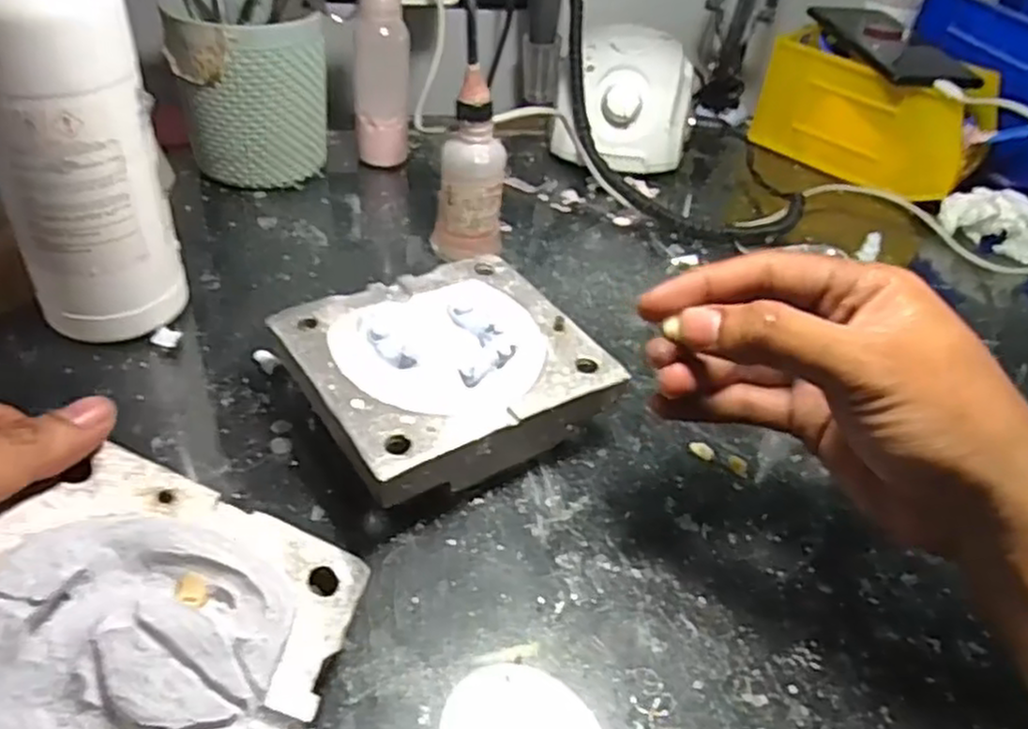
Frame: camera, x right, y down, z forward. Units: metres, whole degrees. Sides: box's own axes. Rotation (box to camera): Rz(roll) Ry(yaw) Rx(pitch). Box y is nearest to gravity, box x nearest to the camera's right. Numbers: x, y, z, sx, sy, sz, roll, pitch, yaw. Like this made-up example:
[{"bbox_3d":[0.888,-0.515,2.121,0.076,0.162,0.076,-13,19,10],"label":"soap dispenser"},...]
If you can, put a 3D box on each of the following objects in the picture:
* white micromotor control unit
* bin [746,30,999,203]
[{"bbox_3d":[0.084,-0.209,0.594,0.103,0.081,0.126,8,41,0],"label":"white micromotor control unit"},{"bbox_3d":[0.292,-0.204,0.614,0.168,0.086,0.089,33,47,26],"label":"bin"}]

